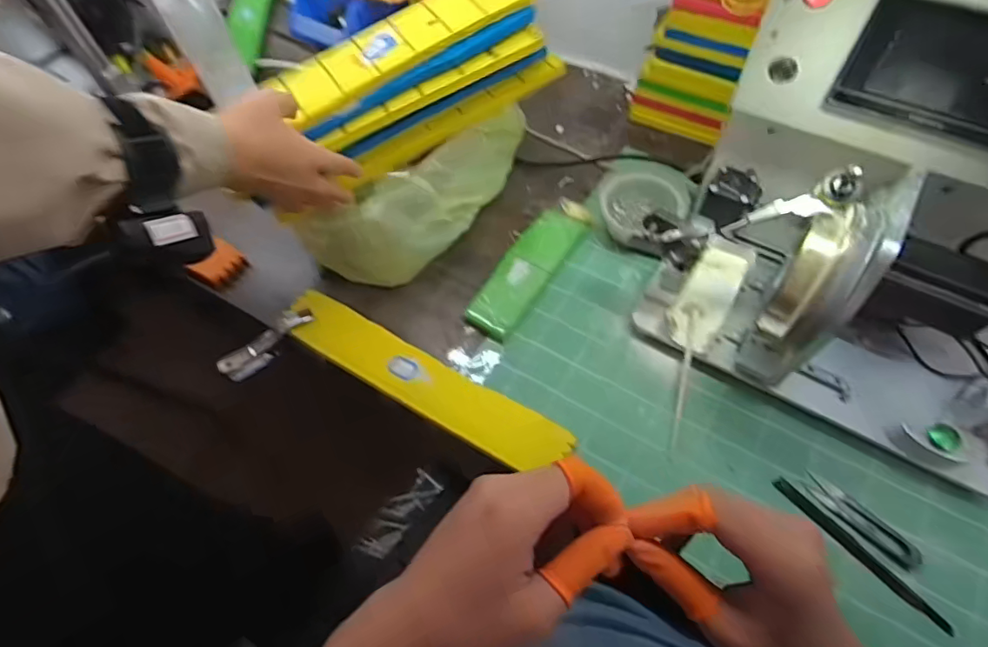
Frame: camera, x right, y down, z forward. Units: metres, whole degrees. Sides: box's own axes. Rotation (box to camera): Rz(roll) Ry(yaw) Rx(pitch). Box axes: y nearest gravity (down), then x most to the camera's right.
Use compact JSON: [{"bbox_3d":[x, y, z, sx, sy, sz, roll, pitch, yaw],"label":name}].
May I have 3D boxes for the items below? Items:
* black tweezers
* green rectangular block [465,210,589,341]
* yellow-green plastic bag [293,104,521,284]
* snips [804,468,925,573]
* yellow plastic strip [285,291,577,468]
[{"bbox_3d":[0.311,0.195,0.452,0.011,0.008,0.157,-37,64,-17],"label":"black tweezers"},{"bbox_3d":[0.041,-0.065,0.624,0.063,0.019,0.189,30,65,19],"label":"green rectangular block"},{"bbox_3d":[-0.068,-0.144,0.617,0.304,0.097,0.129,-31,62,-14],"label":"yellow-green plastic bag"},{"bbox_3d":[0.322,0.174,0.464,0.023,0.005,0.100,-40,65,-19],"label":"snips"},{"bbox_3d":[-0.080,0.057,0.549,0.336,0.018,0.058,27,64,18],"label":"yellow plastic strip"}]

